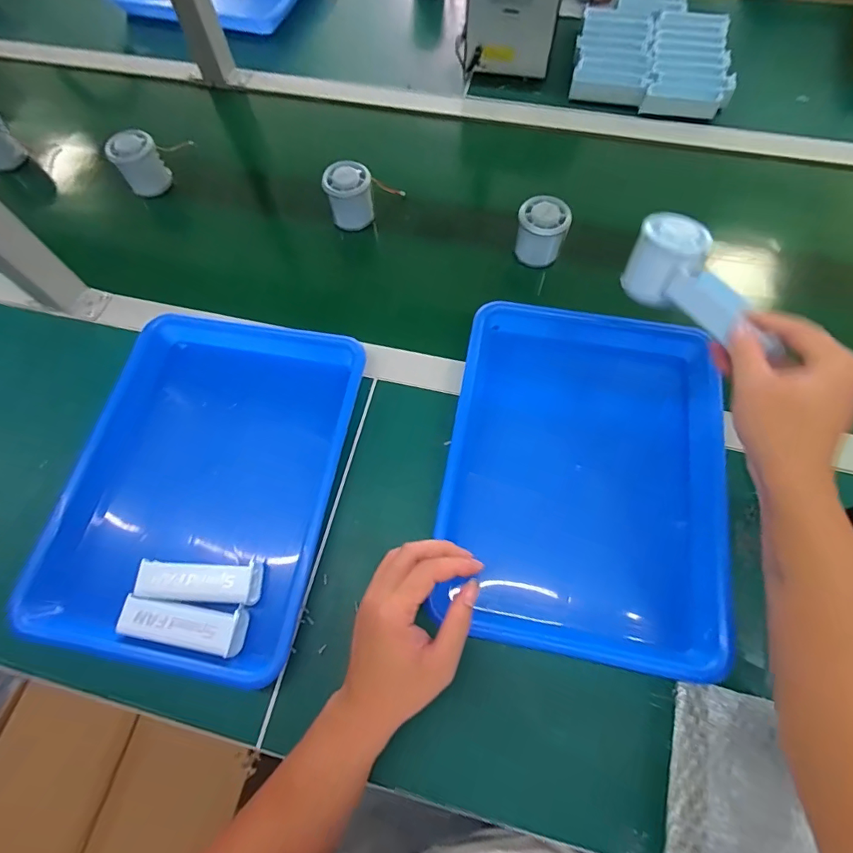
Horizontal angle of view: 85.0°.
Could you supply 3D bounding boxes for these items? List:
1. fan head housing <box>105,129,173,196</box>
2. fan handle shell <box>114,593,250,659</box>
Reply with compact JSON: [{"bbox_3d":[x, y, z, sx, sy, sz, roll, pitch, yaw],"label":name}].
[{"bbox_3d":[-0.374,-0.343,0.607,0.059,0.062,0.047,-33,69,-12],"label":"fan head housing"},{"bbox_3d":[-0.208,0.169,0.400,0.102,0.019,0.037,9,67,6],"label":"fan handle shell"}]

